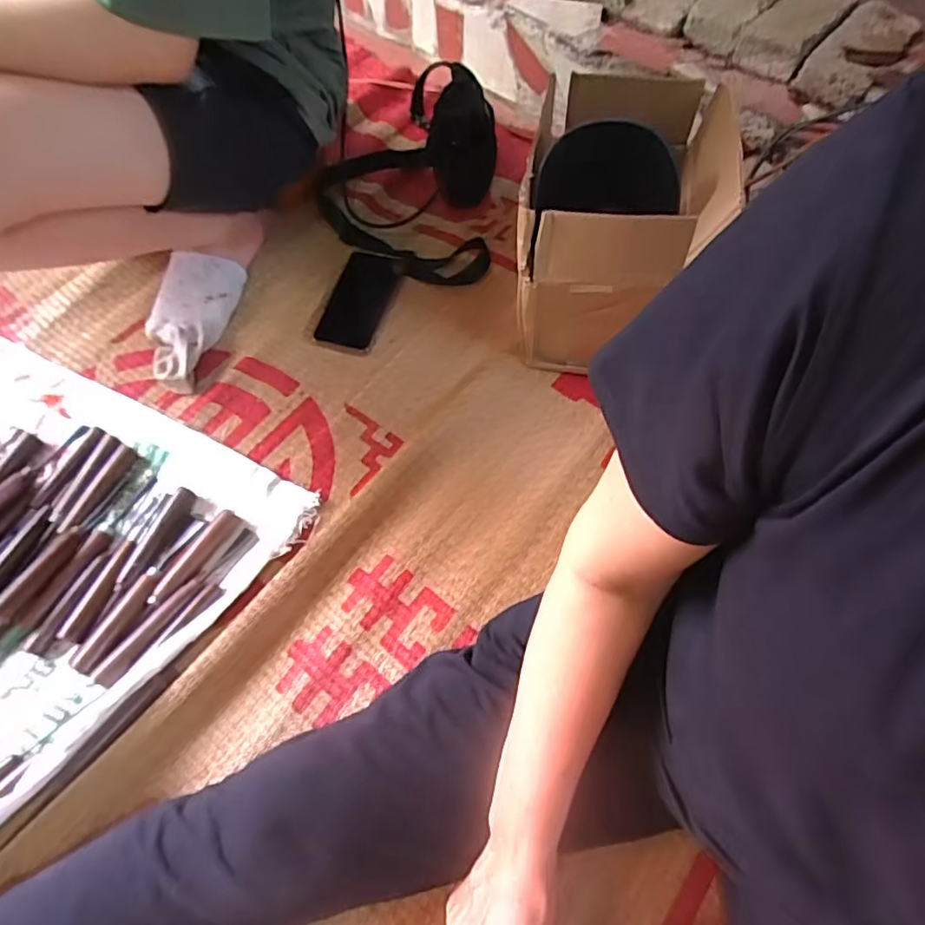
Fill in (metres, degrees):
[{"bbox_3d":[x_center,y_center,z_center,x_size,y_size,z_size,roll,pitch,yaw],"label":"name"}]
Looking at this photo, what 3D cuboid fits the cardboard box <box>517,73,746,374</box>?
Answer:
[{"bbox_3d":[0.167,-0.263,0.689,0.201,0.245,0.237,11,62,3],"label":"cardboard box"}]

